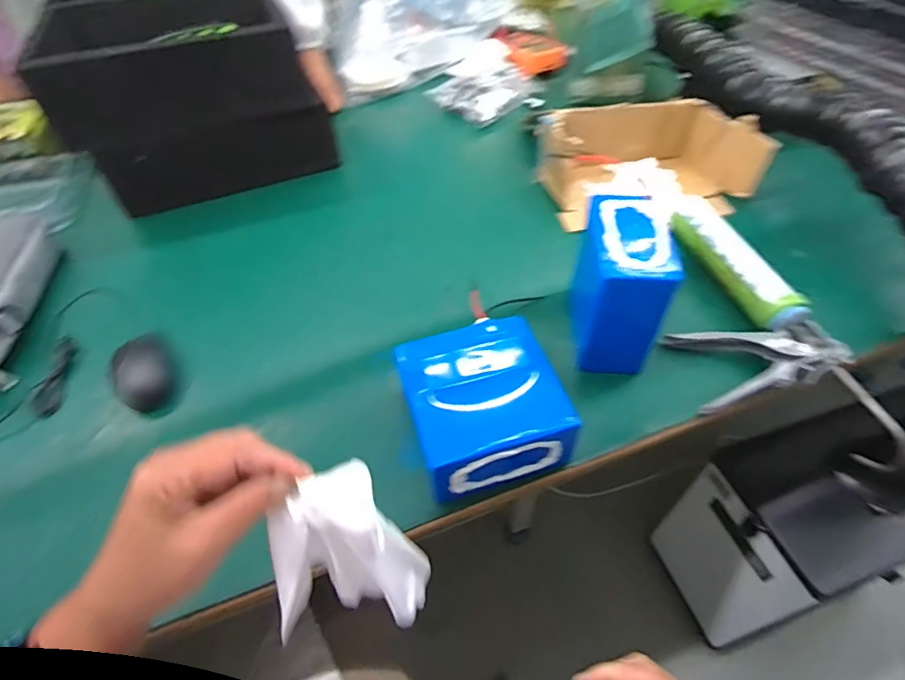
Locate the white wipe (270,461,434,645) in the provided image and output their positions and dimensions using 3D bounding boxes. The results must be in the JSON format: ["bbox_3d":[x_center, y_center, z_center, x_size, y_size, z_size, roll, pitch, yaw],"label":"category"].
[{"bbox_3d":[-0.063,0.139,0.318,0.083,0.129,0.067,-3,49,-2],"label":"white wipe"}]

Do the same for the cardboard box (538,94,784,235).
[{"bbox_3d":[0.303,-0.286,0.791,0.289,0.105,0.192,-9,49,-7],"label":"cardboard box"}]

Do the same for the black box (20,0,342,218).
[{"bbox_3d":[-0.514,-0.496,0.922,0.373,0.243,0.535,-25,53,-19],"label":"black box"}]

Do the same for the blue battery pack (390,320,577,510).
[{"bbox_3d":[0.028,0.070,0.507,0.143,0.094,0.152,-15,50,-12],"label":"blue battery pack"}]

